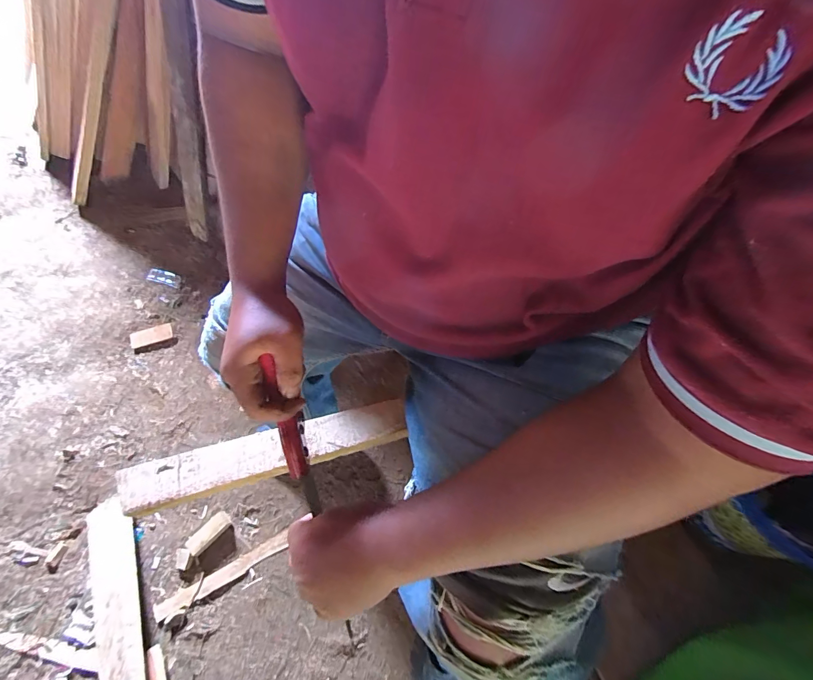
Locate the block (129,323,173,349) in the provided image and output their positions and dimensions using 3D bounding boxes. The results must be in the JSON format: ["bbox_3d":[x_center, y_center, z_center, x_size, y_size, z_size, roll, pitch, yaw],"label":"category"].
[{"bbox_3d":[-0.814,-0.016,1.224,0.128,0.015,0.050,-16,69,-9],"label":"block"}]

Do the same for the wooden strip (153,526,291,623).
[{"bbox_3d":[-0.460,0.591,0.968,0.340,0.013,0.040,-26,71,-13],"label":"wooden strip"}]

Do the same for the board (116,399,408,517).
[{"bbox_3d":[-0.171,0.138,0.473,0.343,0.025,0.057,-14,63,-9],"label":"board"}]

